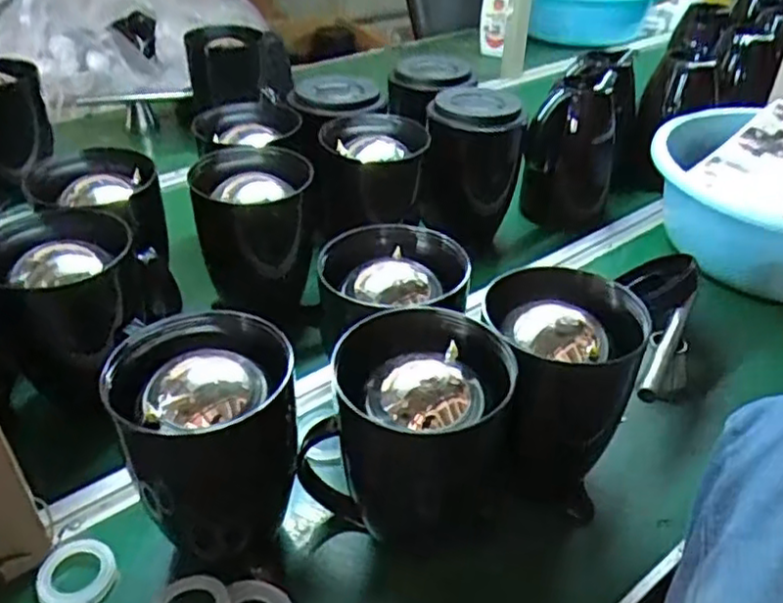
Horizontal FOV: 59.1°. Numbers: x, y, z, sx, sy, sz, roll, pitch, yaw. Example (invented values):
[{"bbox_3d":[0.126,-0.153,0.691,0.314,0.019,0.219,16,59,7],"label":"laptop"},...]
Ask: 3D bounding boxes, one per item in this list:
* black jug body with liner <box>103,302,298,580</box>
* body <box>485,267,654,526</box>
[{"bbox_3d":[-0.140,0.114,0.543,0.131,0.179,0.122,-11,37,-16],"label":"black jug body with liner"},{"bbox_3d":[0.143,0.078,0.600,0.125,0.179,0.123,0,36,0],"label":"body"}]

